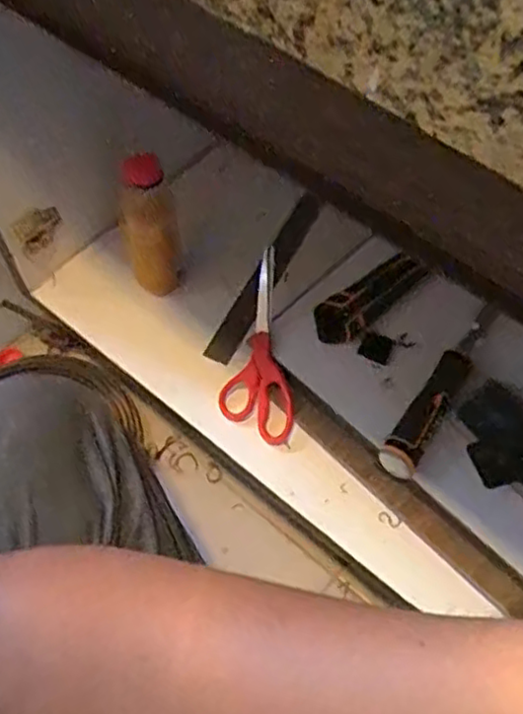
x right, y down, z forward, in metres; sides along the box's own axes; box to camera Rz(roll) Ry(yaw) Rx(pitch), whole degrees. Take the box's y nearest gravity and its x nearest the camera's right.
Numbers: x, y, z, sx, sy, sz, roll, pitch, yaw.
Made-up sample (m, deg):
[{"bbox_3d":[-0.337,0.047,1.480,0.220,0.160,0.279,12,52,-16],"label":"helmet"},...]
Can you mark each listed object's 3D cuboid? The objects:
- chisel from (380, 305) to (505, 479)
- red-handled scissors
[{"bbox_3d":[0.160,0.027,0.615,0.031,0.031,0.208,30,65,15],"label":"chisel"},{"bbox_3d":[-0.003,-0.009,0.670,0.068,0.022,0.181,2,93,1],"label":"red-handled scissors"}]

